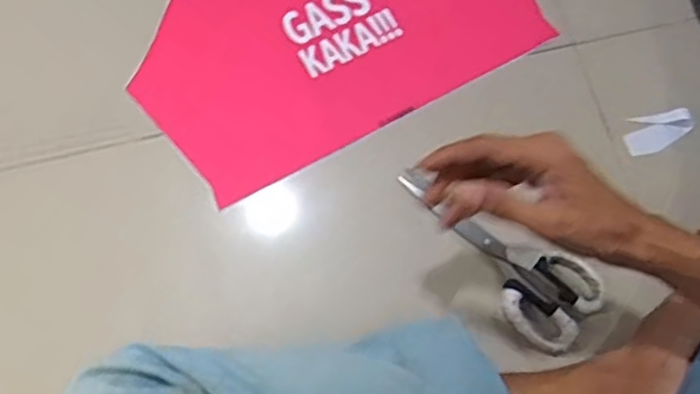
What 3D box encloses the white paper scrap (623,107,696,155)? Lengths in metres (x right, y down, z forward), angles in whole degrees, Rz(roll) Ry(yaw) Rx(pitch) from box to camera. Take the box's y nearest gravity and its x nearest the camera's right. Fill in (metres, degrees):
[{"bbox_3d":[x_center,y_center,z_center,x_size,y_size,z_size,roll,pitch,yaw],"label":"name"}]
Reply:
[{"bbox_3d":[0.290,-0.061,0.640,0.065,0.009,0.035,-10,74,-5],"label":"white paper scrap"}]

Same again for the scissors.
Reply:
[{"bbox_3d":[0.125,0.044,0.598,0.201,0.009,0.083,39,74,12],"label":"scissors"}]

